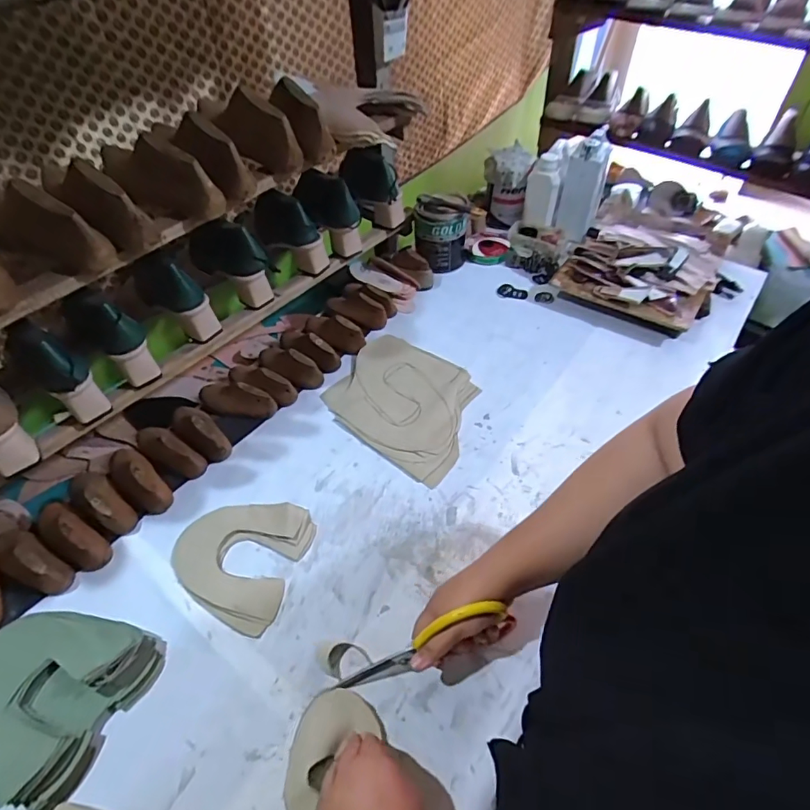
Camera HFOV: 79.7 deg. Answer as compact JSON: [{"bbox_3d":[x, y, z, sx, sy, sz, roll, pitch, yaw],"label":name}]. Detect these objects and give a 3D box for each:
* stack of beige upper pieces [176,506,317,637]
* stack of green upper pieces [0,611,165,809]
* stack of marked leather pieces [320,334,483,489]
[{"bbox_3d":[-0.226,0.199,0.654,0.171,0.008,0.166,13,51,14],"label":"stack of beige upper pieces"},{"bbox_3d":[-0.387,0.311,0.536,0.160,0.052,0.172,19,53,19],"label":"stack of green upper pieces"},{"bbox_3d":[0.003,-0.012,0.812,0.254,0.017,0.222,27,56,24],"label":"stack of marked leather pieces"}]

